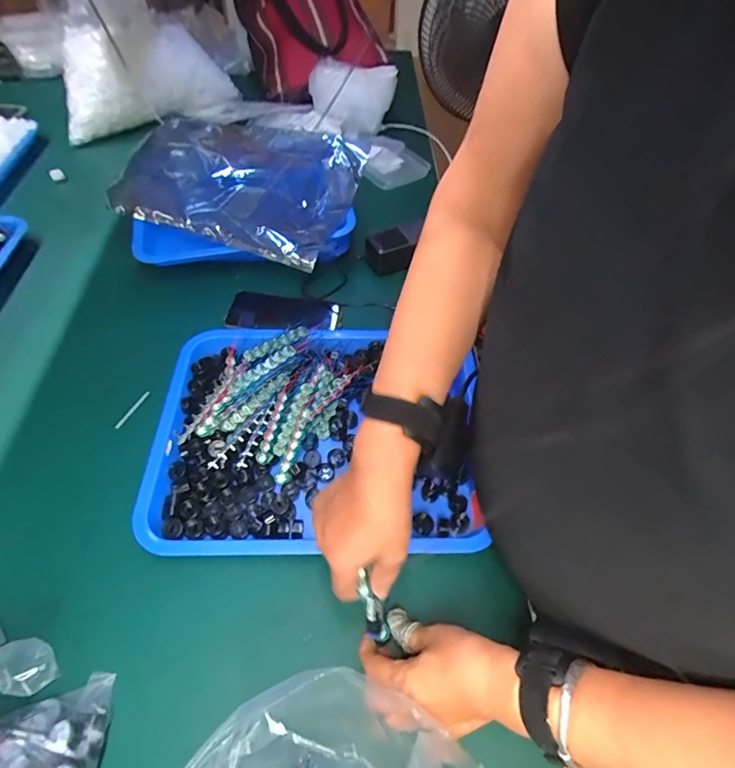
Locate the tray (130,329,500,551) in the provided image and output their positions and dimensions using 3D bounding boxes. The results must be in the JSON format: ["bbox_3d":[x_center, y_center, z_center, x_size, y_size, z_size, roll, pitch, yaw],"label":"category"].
[{"bbox_3d":[-0.057,0.047,0.546,0.371,0.052,0.288,0,53,-3],"label":"tray"}]

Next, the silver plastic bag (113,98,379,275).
[{"bbox_3d":[-0.174,-0.336,0.728,0.321,0.078,0.318,19,55,10],"label":"silver plastic bag"}]

